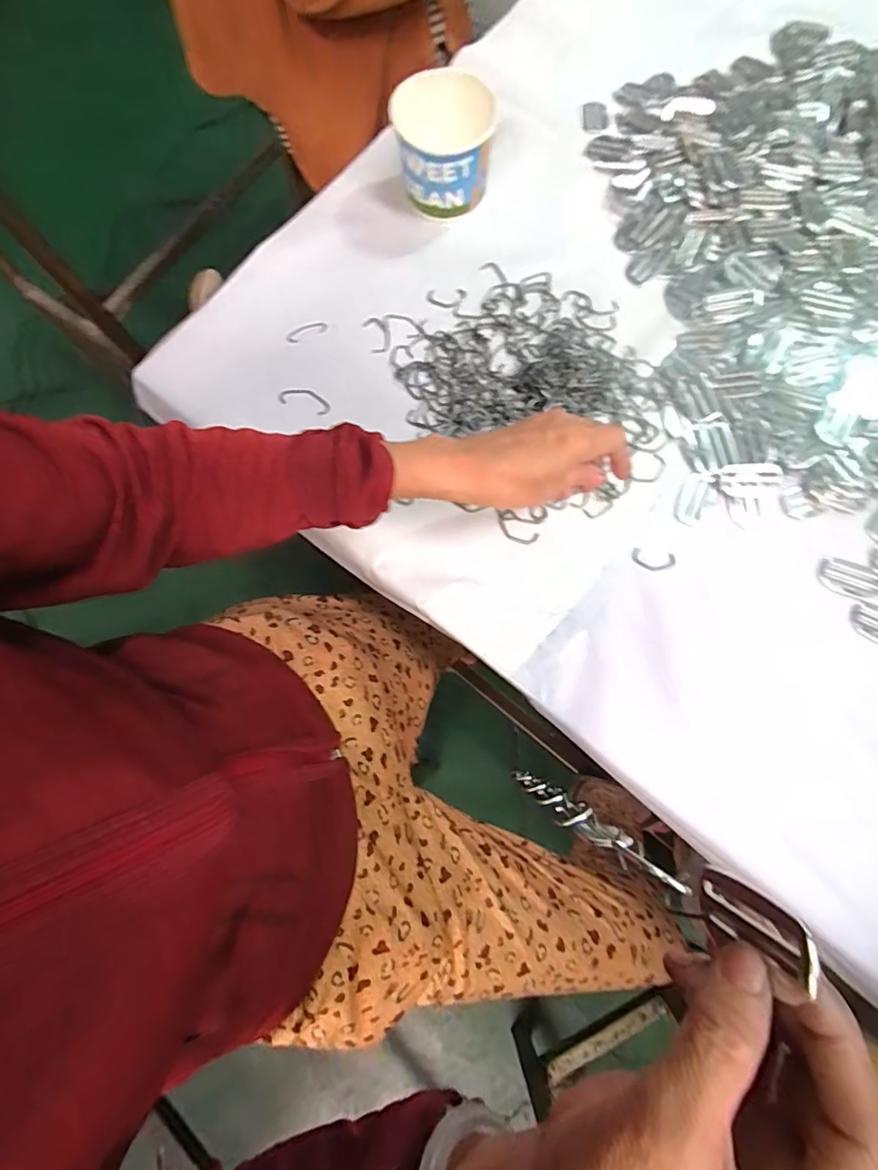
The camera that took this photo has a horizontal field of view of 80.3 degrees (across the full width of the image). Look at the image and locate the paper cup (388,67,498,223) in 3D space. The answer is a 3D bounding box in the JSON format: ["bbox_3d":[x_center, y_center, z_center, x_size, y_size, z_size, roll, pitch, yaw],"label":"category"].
[{"bbox_3d":[0.004,-0.401,0.481,0.087,0.073,0.091,-1,77,3],"label":"paper cup"}]

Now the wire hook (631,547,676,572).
[{"bbox_3d":[0.175,-0.020,0.423,0.035,0.004,0.017,10,75,4],"label":"wire hook"}]

